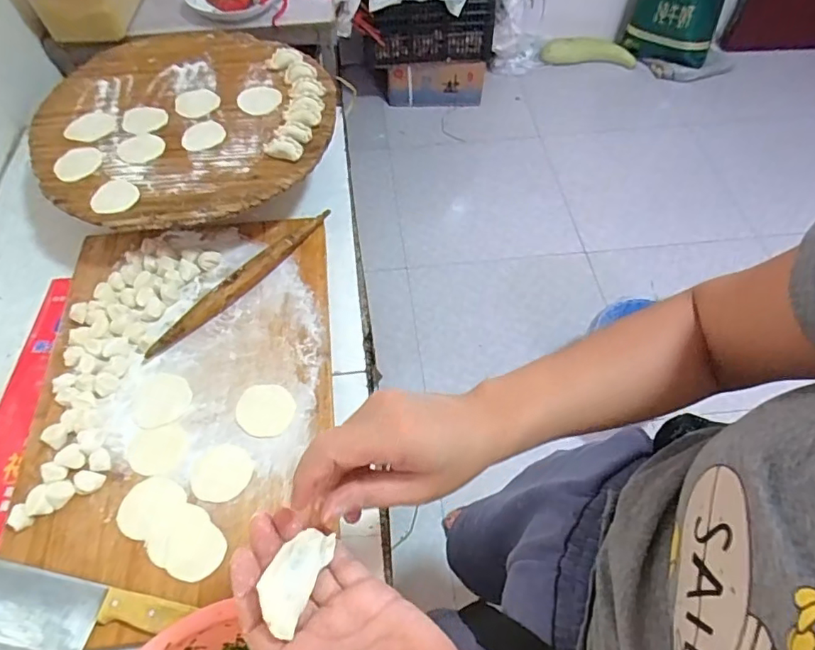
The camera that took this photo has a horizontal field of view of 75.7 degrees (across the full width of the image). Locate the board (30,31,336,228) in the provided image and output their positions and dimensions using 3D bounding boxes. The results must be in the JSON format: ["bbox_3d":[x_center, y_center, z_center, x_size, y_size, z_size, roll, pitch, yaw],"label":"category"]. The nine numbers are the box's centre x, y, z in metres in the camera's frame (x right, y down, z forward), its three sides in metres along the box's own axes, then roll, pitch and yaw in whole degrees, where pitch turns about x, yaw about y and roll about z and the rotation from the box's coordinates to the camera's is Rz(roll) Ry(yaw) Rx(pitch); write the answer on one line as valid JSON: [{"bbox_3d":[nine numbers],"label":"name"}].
[{"bbox_3d":[-0.350,-0.341,0.836,0.442,0.033,0.470,0,57,0],"label":"board"}]

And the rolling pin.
[{"bbox_3d":[-0.230,-0.070,0.756,0.030,0.030,0.327,33,63,19],"label":"rolling pin"}]

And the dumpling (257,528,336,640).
[{"bbox_3d":[-0.061,0.135,0.285,0.026,0.017,0.052,42,48,-18],"label":"dumpling"}]

